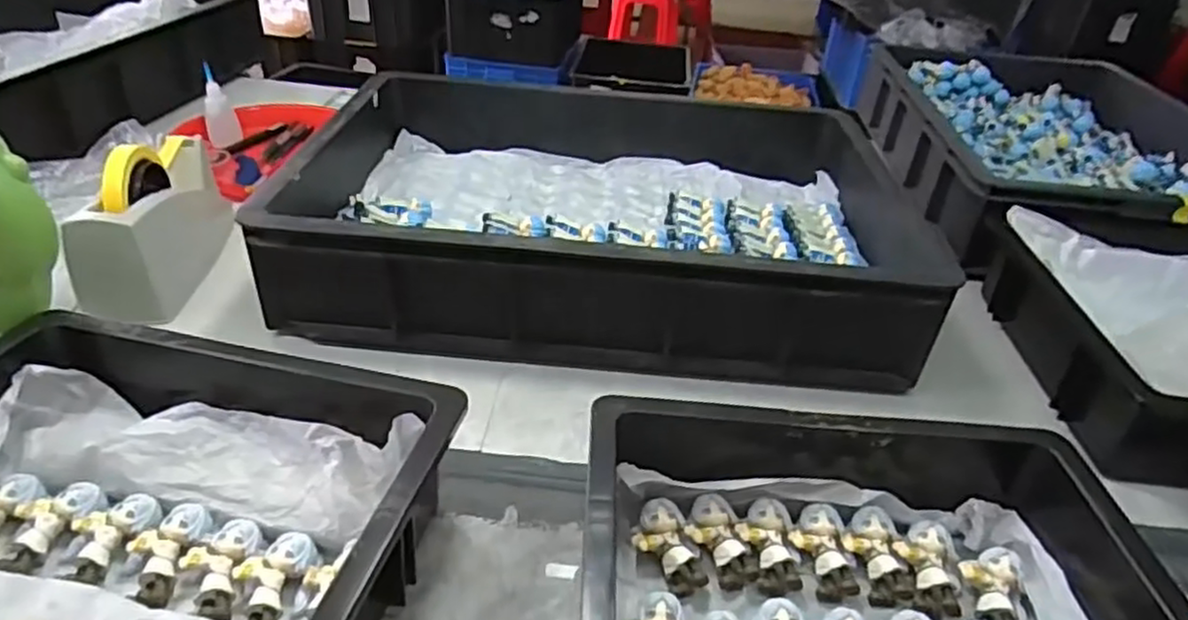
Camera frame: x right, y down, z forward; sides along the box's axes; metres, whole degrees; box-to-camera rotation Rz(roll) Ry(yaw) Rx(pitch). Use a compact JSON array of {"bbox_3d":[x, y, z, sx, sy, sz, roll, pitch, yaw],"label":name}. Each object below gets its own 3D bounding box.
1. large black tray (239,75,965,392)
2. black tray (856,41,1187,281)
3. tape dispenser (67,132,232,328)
[{"bbox_3d":[-0.006,-0.105,0.725,0.574,0.108,0.445,2,35,-5],"label":"large black tray"},{"bbox_3d":[0.600,-0.207,0.934,0.364,0.128,0.573,5,34,-1],"label":"black tray"},{"bbox_3d":[-0.408,-0.086,0.661,0.065,0.115,0.221,2,35,-5],"label":"tape dispenser"}]

